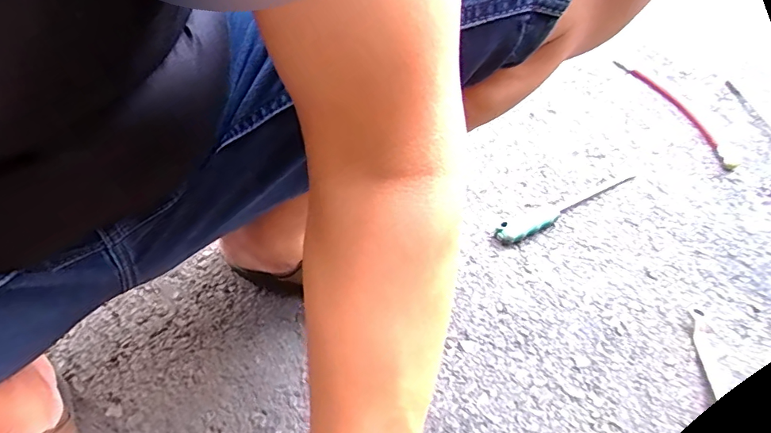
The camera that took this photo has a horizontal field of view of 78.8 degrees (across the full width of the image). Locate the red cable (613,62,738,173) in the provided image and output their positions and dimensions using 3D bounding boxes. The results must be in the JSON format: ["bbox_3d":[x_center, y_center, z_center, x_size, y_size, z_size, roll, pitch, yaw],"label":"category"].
[{"bbox_3d":[0.509,-0.192,0.825,0.044,0.014,0.328,-6,49,-10],"label":"red cable"}]

